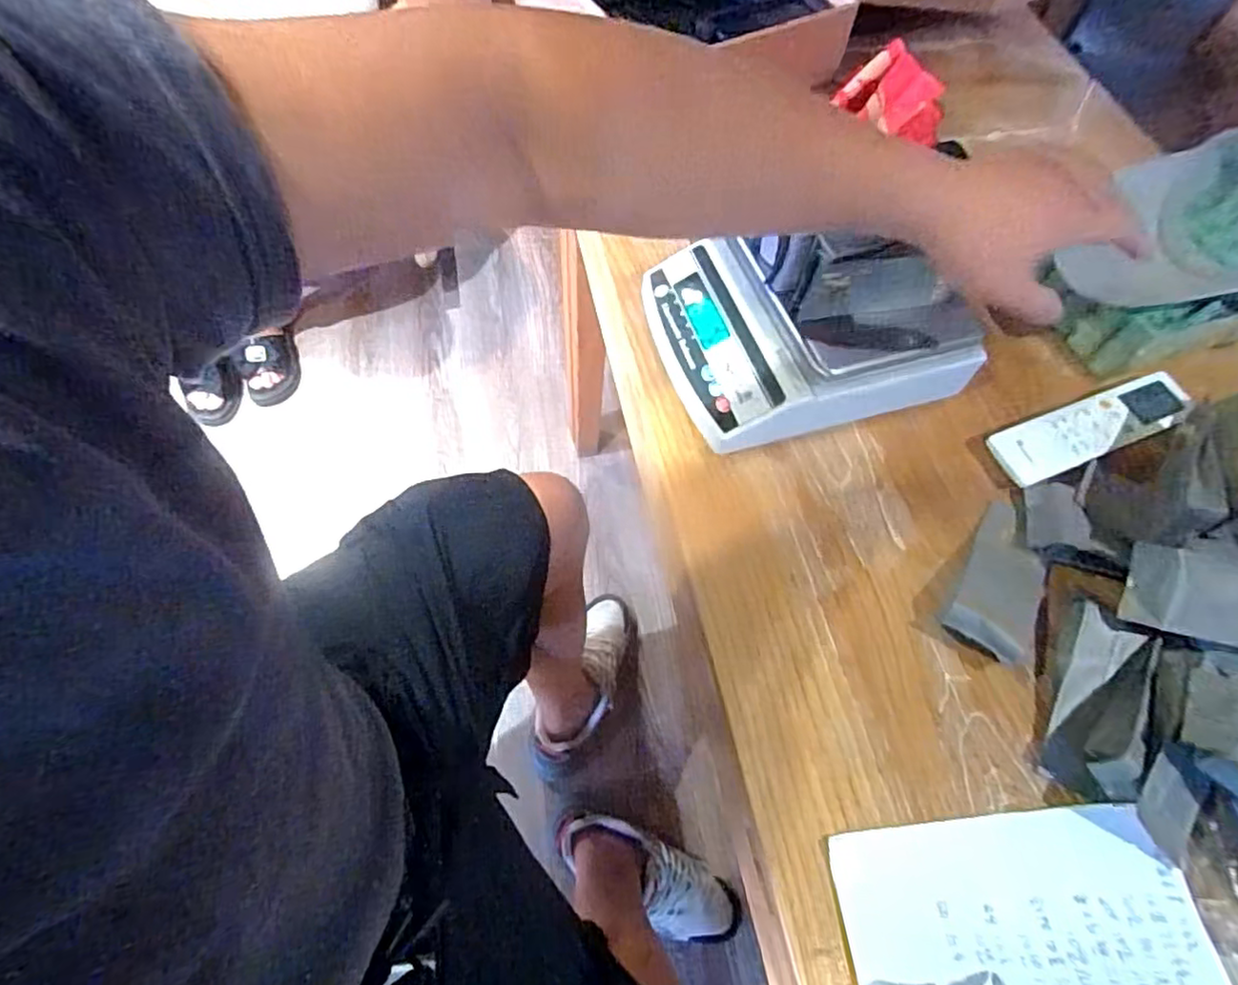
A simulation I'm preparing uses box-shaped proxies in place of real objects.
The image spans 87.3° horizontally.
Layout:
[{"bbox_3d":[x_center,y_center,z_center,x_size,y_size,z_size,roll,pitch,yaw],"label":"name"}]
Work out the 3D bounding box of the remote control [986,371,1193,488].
[{"bbox_3d":[0.403,-0.054,0.554,0.190,0.022,0.052,-19,64,-11],"label":"remote control"}]

